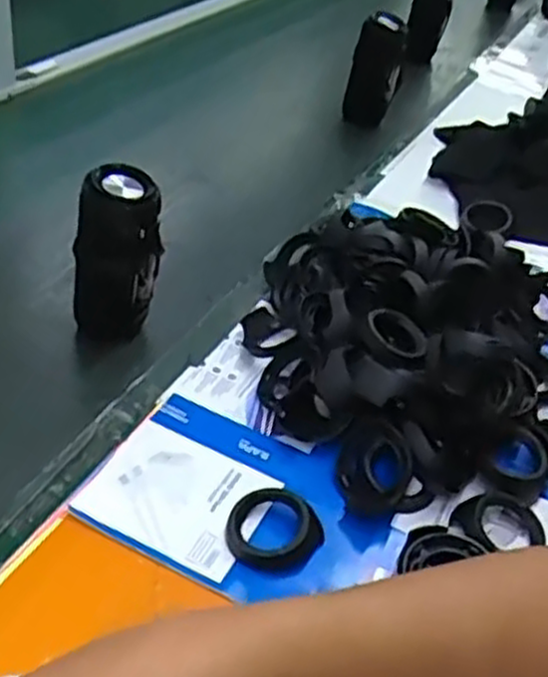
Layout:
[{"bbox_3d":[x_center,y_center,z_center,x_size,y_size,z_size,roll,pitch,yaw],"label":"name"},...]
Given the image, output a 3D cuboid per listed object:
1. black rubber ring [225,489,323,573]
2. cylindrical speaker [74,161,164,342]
[{"bbox_3d":[-0.001,0.130,0.542,0.062,0.022,0.054,17,39,11],"label":"black rubber ring"},{"bbox_3d":[-0.131,-0.072,0.684,0.064,0.133,0.057,19,39,14],"label":"cylindrical speaker"}]

